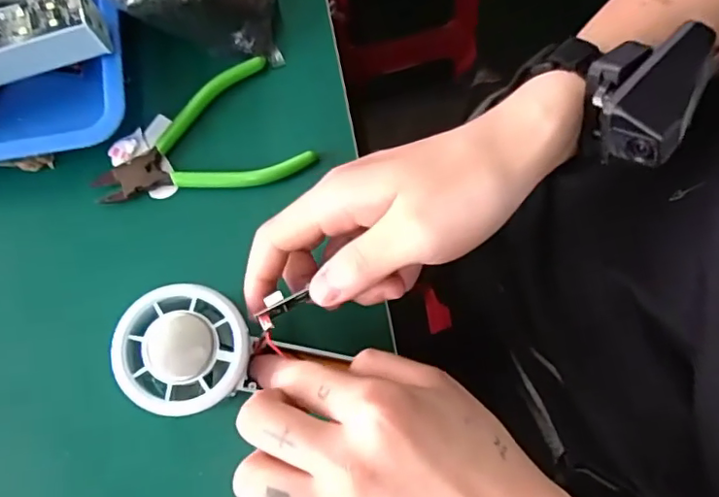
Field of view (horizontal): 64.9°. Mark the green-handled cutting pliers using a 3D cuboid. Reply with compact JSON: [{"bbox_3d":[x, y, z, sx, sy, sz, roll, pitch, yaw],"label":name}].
[{"bbox_3d":[-0.094,-0.056,0.331,0.119,0.006,0.073,-31,79,-8],"label":"green-handled cutting pliers"}]

